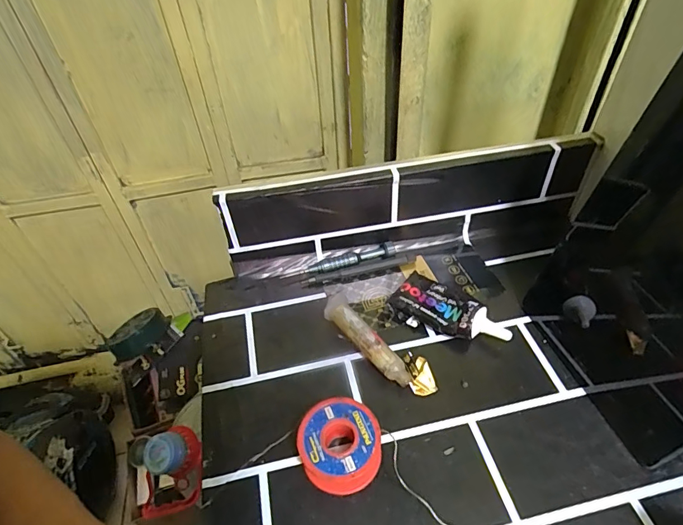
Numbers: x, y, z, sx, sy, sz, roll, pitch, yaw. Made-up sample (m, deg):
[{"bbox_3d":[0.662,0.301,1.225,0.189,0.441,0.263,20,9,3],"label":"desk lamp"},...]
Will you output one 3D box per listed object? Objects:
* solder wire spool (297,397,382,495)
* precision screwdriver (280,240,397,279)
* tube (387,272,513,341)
[{"bbox_3d":[-0.001,0.123,0.288,0.053,0.028,0.053,-3,46,3],"label":"solder wire spool"},{"bbox_3d":[-0.002,0.001,0.413,0.112,0.012,0.014,-14,47,-8],"label":"precision screwdriver"},{"bbox_3d":[0.091,0.042,0.362,0.095,0.024,0.043,28,55,28],"label":"tube"}]

